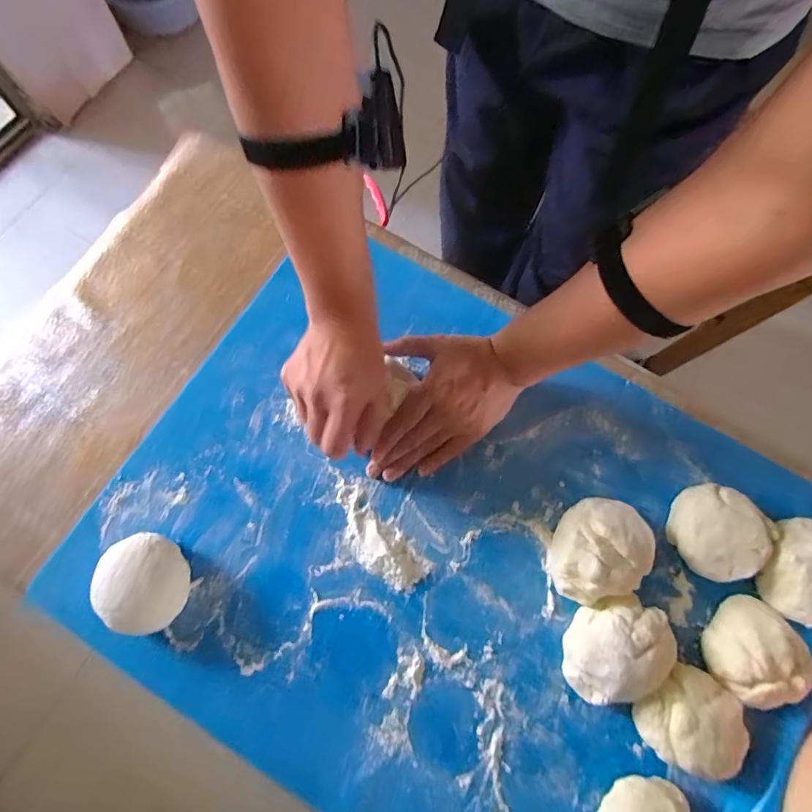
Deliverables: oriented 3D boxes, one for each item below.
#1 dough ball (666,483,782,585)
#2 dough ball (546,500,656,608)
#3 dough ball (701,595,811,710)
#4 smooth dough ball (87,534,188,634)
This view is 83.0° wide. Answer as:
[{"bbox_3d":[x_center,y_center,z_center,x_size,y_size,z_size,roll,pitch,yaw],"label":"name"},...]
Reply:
[{"bbox_3d":[0.296,0.119,0.438,0.078,0.050,0.081,1,74,-2],"label":"dough ball"},{"bbox_3d":[0.182,0.135,0.429,0.077,0.052,0.099,24,75,5],"label":"dough ball"},{"bbox_3d":[0.314,0.220,0.407,0.067,0.052,0.083,25,75,5],"label":"dough ball"},{"bbox_3d":[-0.234,0.157,0.407,0.069,0.050,0.081,0,74,-2],"label":"smooth dough ball"}]

